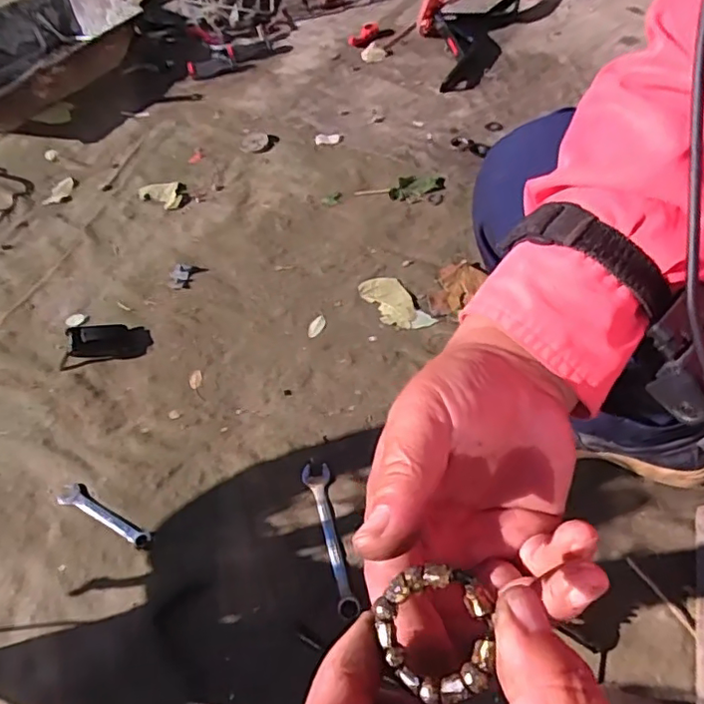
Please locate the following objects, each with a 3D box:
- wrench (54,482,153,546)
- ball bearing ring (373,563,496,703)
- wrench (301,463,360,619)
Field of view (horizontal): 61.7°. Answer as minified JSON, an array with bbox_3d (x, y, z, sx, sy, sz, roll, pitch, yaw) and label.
[{"bbox_3d":[-0.318,0.206,0.755,0.148,0.006,0.028,20,59,18],"label":"wrench"},{"bbox_3d":[0.023,0.082,0.173,0.033,0.012,0.034,-2,55,3],"label":"ball bearing ring"},{"bbox_3d":[-0.028,0.217,0.711,0.033,0.013,0.188,-14,55,-4],"label":"wrench"}]

